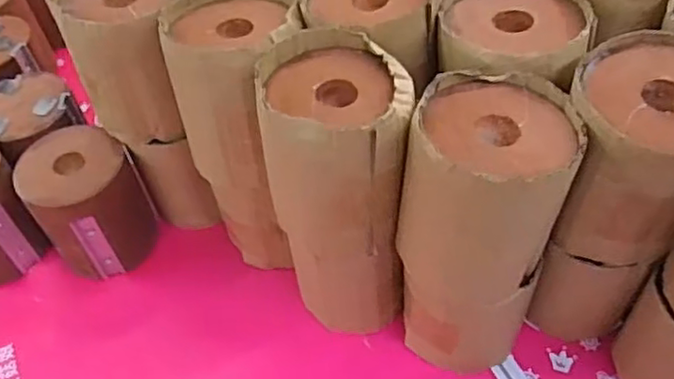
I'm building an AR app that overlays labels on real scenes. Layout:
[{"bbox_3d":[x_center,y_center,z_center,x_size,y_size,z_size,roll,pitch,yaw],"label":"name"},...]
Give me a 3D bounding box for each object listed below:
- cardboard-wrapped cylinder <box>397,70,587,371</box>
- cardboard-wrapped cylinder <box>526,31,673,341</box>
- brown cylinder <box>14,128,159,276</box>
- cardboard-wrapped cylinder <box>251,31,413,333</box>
[{"bbox_3d":[0.086,0.032,0.401,0.083,0.216,0.090,-2,51,3],"label":"cardboard-wrapped cylinder"},{"bbox_3d":[0.167,0.017,0.398,0.083,0.203,0.092,22,57,21],"label":"cardboard-wrapped cylinder"},{"bbox_3d":[-0.191,0.011,0.513,0.077,0.103,0.080,-2,51,3],"label":"brown cylinder"},{"bbox_3d":[0.006,0.010,0.426,0.083,0.217,0.087,-2,51,3],"label":"cardboard-wrapped cylinder"}]

